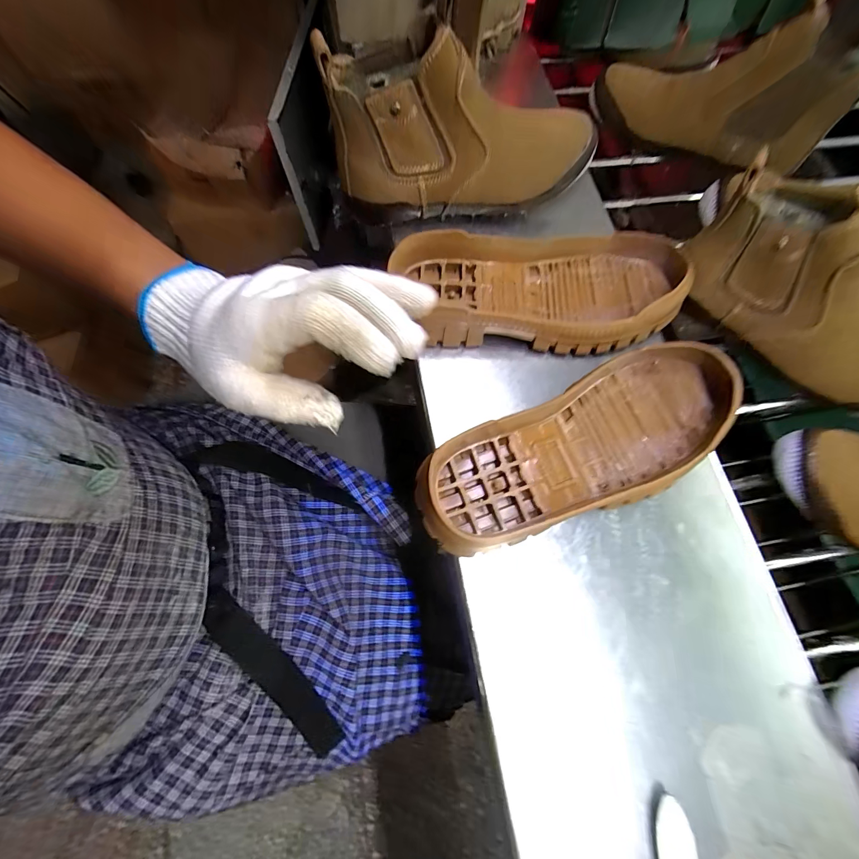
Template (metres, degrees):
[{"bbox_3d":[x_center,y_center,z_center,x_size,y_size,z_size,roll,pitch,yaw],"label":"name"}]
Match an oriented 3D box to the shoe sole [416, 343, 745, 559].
[{"bbox_3d":[0.127,0.013,0.299,0.276,0.046,0.099,-28,74,-9],"label":"shoe sole"}]

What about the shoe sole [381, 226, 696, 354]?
[{"bbox_3d":[0.106,-0.126,0.343,0.270,0.039,0.115,-8,72,-3],"label":"shoe sole"}]

